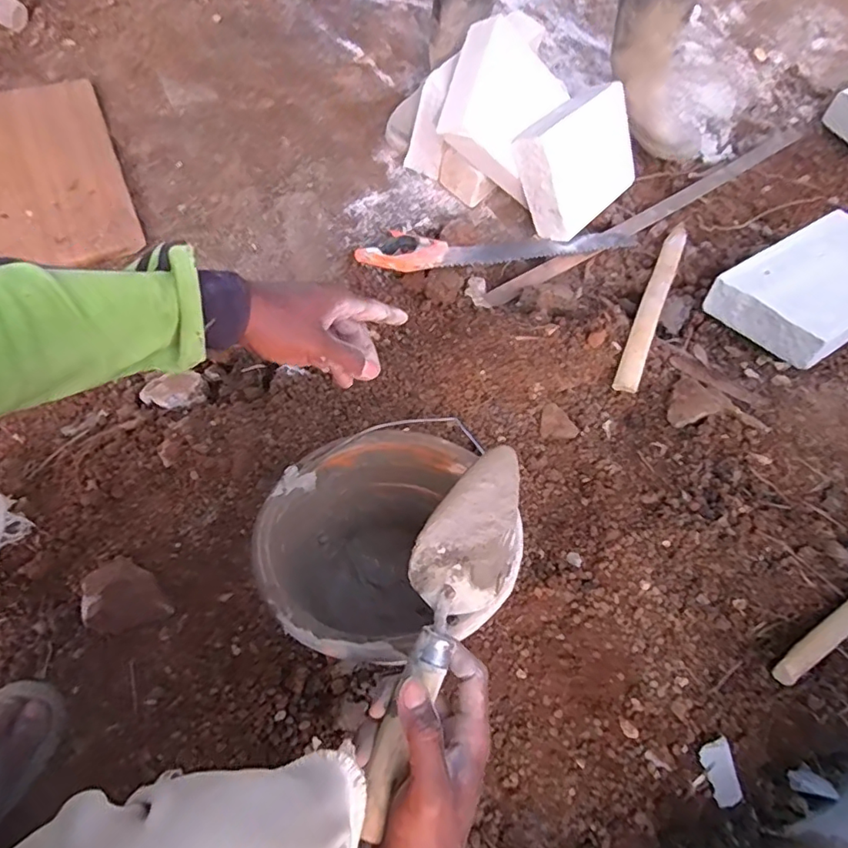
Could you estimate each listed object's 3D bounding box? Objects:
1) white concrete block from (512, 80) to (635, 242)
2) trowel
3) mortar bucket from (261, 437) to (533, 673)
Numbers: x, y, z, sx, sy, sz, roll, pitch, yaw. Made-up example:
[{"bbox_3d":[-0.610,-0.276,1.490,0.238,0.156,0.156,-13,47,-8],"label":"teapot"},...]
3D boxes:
[{"bbox_3d":[0.313,-0.531,1.104,0.272,0.214,0.074,-42,39,-21],"label":"white concrete block"},{"bbox_3d":[0.012,0.145,0.411,0.072,0.048,0.271,20,64,10],"label":"trowel"},{"bbox_3d":[-0.045,0.144,0.600,0.229,0.196,0.239,1,60,-2],"label":"mortar bucket"}]

